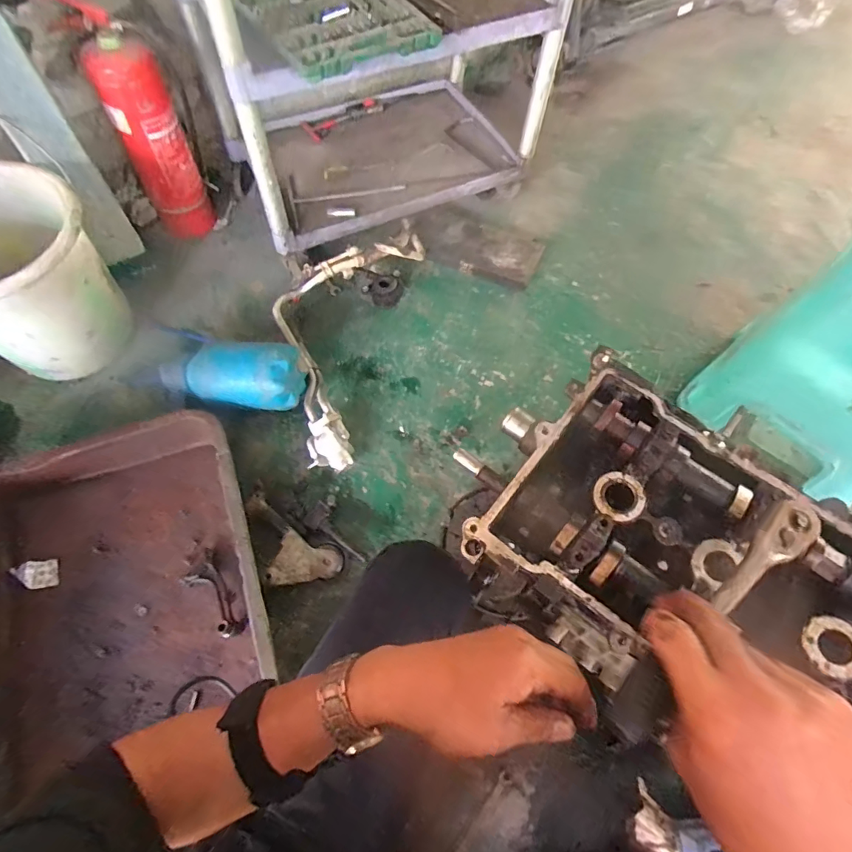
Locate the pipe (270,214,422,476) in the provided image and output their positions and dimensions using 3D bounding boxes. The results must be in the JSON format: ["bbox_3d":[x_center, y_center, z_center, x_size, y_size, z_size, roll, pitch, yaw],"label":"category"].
[{"bbox_3d":[-0.199,-0.245,1.061,0.267,0.095,0.674,15,62,5],"label":"pipe"}]

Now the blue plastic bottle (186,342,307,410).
[{"bbox_3d":[-0.364,-0.099,0.953,0.232,0.103,0.124,5,62,0],"label":"blue plastic bottle"}]

